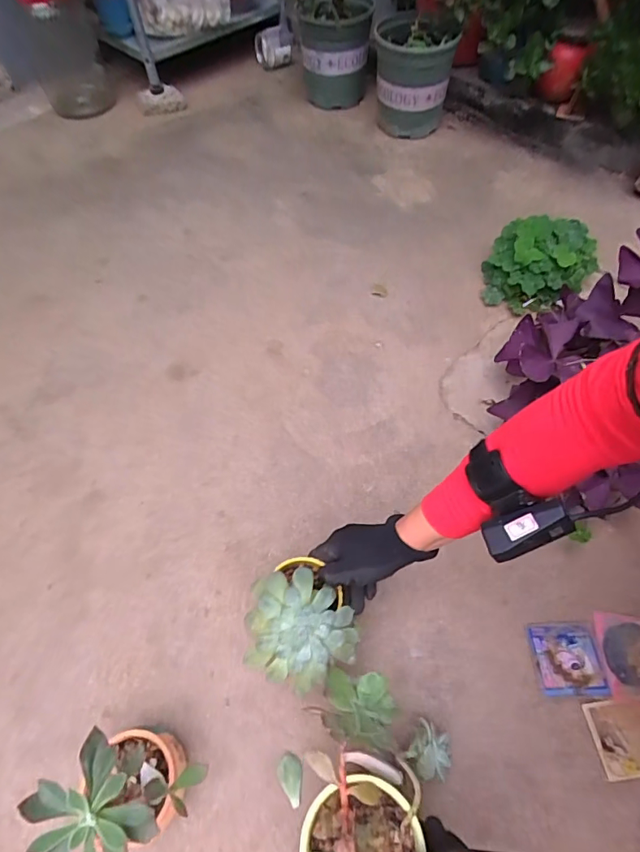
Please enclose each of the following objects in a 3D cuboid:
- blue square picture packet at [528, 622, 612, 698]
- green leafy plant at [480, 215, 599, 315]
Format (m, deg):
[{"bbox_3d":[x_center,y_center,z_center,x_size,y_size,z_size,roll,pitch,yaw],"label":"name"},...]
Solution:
[{"bbox_3d":[0.305,0.286,0.564,0.082,0.007,0.082,-1,56,4],"label":"blue square picture packet"},{"bbox_3d":[0.396,-0.298,0.838,0.188,0.113,0.163,-39,66,-20],"label":"green leafy plant"}]

